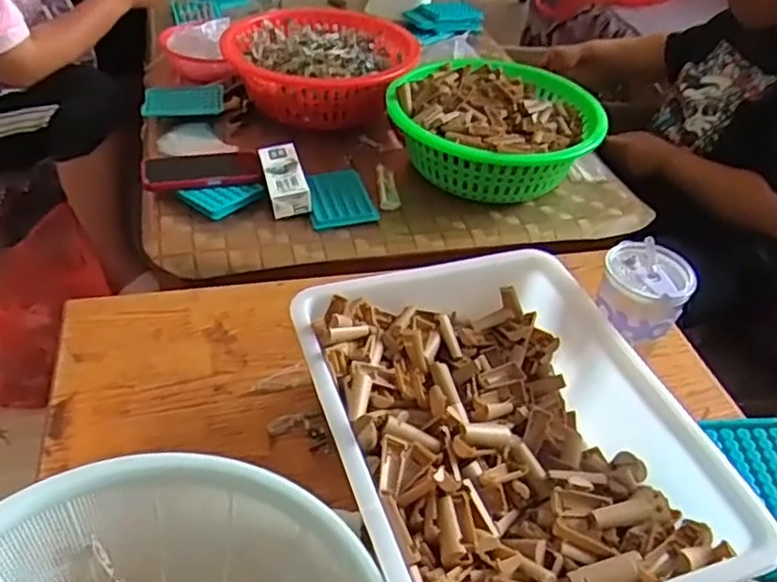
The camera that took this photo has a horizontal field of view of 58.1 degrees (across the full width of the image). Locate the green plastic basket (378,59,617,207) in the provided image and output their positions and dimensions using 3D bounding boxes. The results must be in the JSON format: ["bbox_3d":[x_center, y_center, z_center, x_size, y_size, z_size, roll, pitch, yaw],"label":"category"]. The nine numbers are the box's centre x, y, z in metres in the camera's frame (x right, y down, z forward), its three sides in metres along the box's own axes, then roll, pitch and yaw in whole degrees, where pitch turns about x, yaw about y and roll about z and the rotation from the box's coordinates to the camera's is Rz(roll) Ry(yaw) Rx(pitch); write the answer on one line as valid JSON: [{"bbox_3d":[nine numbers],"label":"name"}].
[{"bbox_3d":[0.166,-0.250,1.108,0.308,0.126,0.296,4,41,-3],"label":"green plastic basket"}]

